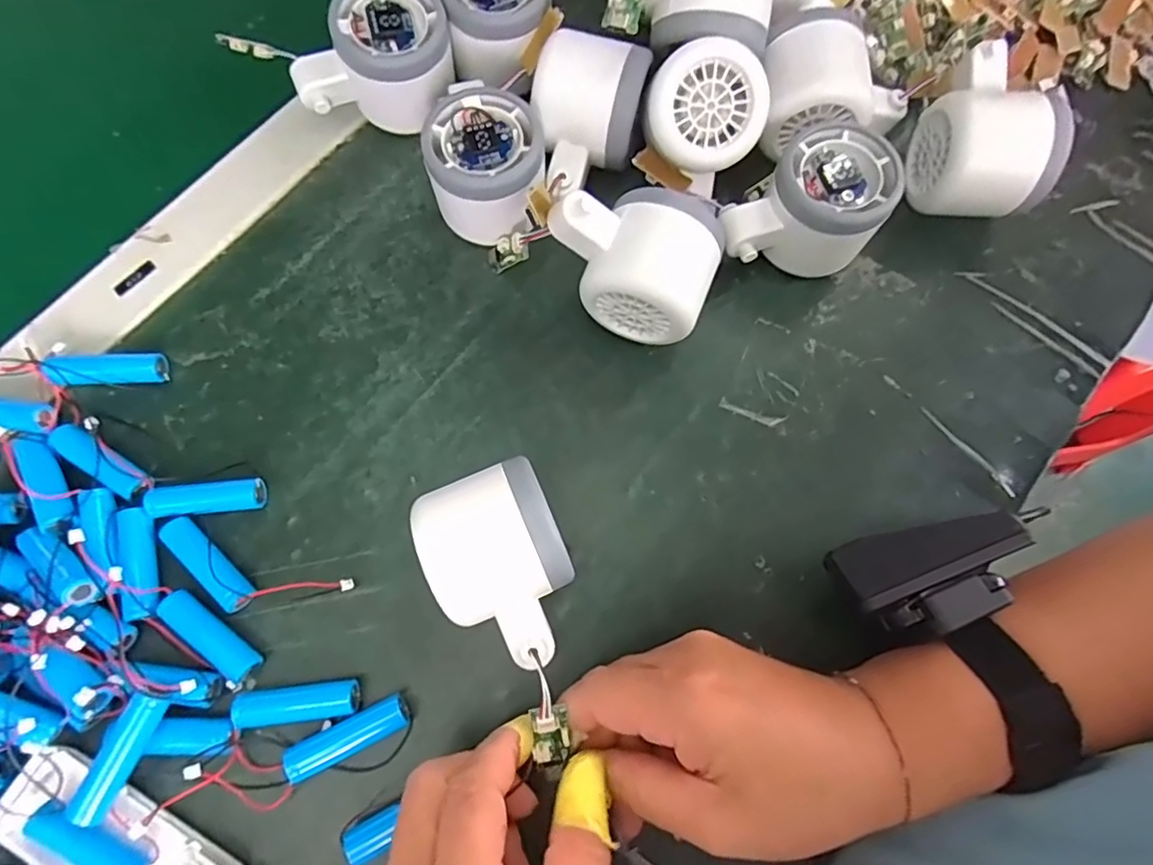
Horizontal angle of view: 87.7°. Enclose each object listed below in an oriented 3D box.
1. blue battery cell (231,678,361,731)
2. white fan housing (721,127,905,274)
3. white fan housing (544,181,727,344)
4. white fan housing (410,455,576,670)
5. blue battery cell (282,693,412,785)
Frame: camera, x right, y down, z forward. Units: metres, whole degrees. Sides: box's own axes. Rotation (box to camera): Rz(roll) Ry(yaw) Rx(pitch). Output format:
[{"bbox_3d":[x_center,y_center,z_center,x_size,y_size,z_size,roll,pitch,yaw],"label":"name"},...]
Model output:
[{"bbox_3d":[-0.121,0.119,0.262,0.050,0.015,0.015,-5,75,-3],"label":"blue battery cell"},{"bbox_3d":[0.116,-0.108,0.307,0.080,0.053,0.061,-43,80,-12],"label":"white fan housing"},{"bbox_3d":[0.026,-0.082,0.294,0.080,0.062,0.053,19,75,3],"label":"white fan housing"},{"bbox_3d":[-0.031,0.058,0.256,0.053,0.062,0.080,-23,77,-7],"label":"white fan housing"},{"bbox_3d":[-0.097,0.130,0.257,0.048,0.017,0.014,-25,77,-8],"label":"blue battery cell"}]

